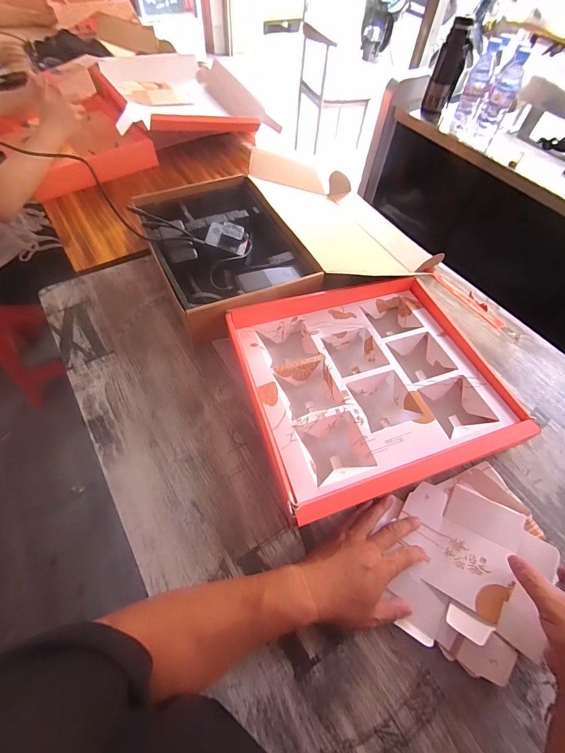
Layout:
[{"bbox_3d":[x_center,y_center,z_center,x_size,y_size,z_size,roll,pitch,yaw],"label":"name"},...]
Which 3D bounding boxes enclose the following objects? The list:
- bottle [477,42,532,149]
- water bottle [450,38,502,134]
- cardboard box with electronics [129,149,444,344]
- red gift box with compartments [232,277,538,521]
[{"bbox_3d":[0.597,-0.756,0.911,0.069,0.200,0.062,26,60,12],"label":"bottle"},{"bbox_3d":[0.536,-0.791,0.927,0.062,0.202,0.065,21,59,10],"label":"water bottle"},{"bbox_3d":[0.023,-0.318,0.730,0.601,0.094,0.423,-24,63,-18],"label":"cardboard box with electronics"},{"bbox_3d":[0.135,-0.001,0.531,0.369,0.069,0.346,-15,60,-13],"label":"red gift box with compartments"}]

